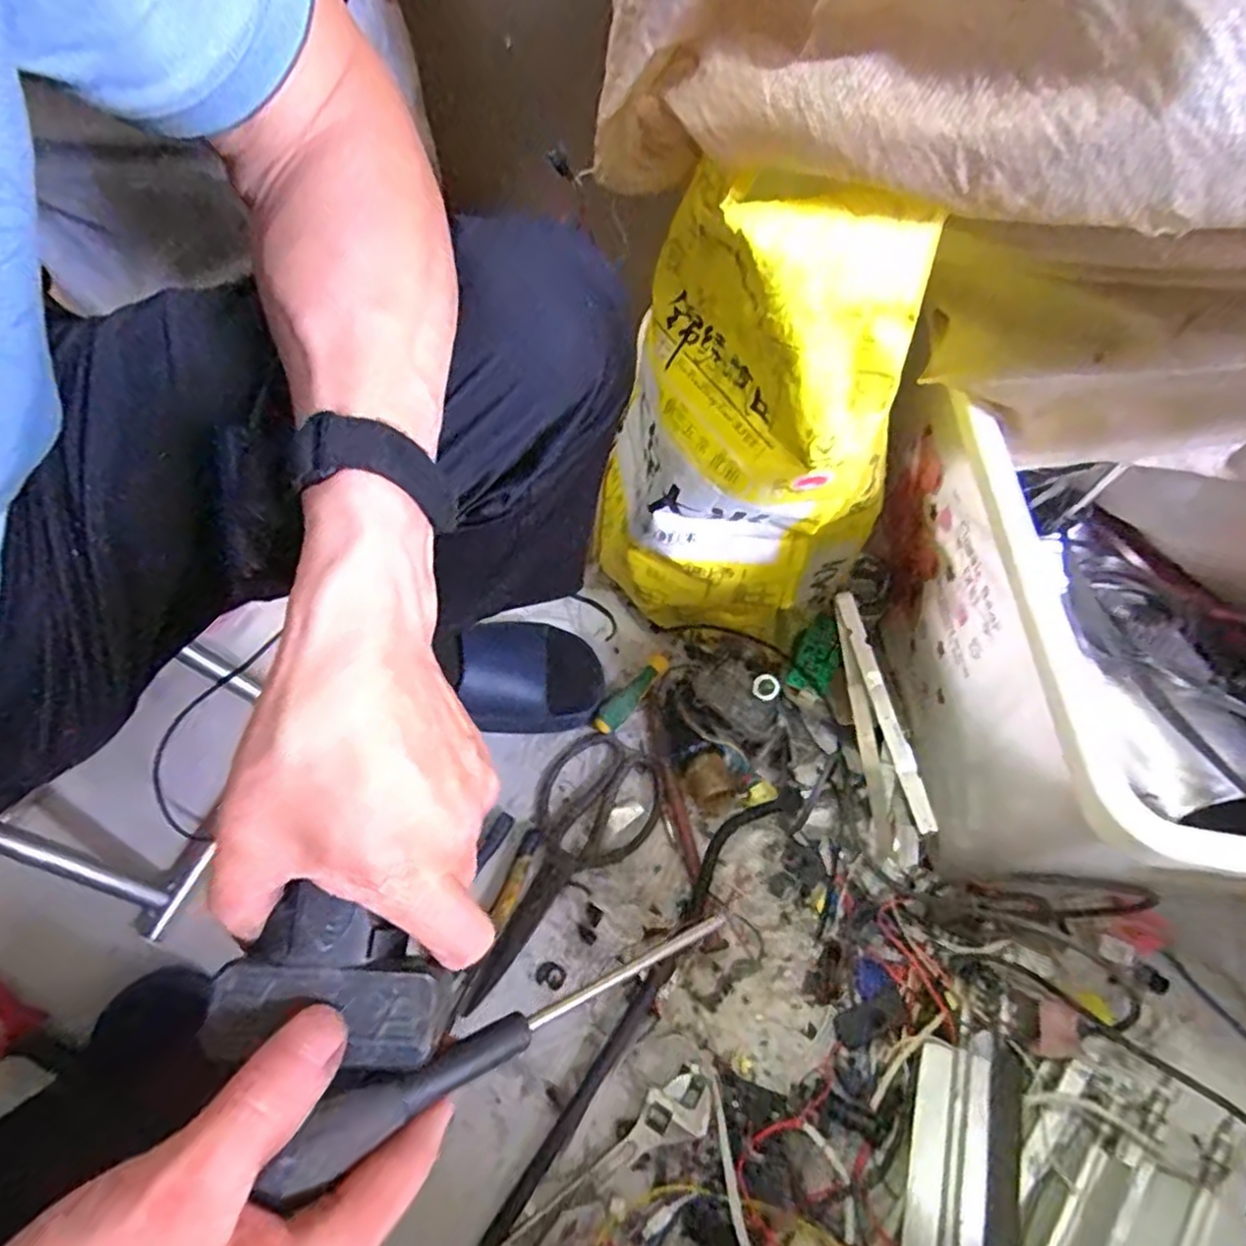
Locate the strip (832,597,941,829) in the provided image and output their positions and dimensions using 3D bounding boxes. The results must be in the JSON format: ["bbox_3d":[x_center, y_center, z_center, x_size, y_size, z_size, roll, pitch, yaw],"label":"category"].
[{"bbox_3d":[0.226,0.074,0.594,0.017,0.020,0.208,-16,80,-7],"label":"strip"}]

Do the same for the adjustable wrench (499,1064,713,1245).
[{"bbox_3d":[-0.013,0.414,0.522,0.194,0.018,0.040,-30,65,-14],"label":"adjustable wrench"}]

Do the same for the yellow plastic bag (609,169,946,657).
[{"bbox_3d":[0.072,-0.112,0.518,0.219,0.440,0.112,23,65,13],"label":"yellow plastic bag"}]

